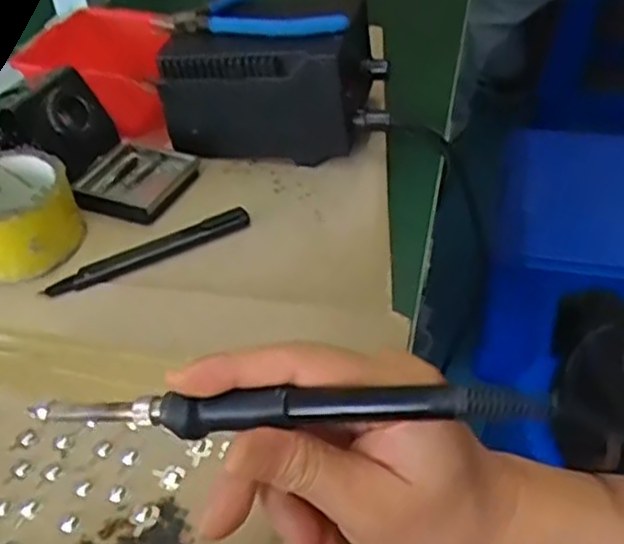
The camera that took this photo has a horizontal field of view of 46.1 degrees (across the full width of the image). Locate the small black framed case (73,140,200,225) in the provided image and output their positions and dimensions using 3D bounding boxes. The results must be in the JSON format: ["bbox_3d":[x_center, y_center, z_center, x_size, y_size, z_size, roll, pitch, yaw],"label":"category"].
[{"bbox_3d":[-0.129,-0.069,0.533,0.069,0.013,0.076,12,44,18],"label":"small black framed case"}]

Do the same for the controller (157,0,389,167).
[{"bbox_3d":[-0.023,-0.151,0.562,0.156,0.089,0.111,6,43,11],"label":"controller"}]

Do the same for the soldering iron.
[{"bbox_3d":[-0.019,0.049,0.271,0.201,0.016,0.014,-5,40,18],"label":"soldering iron"}]

